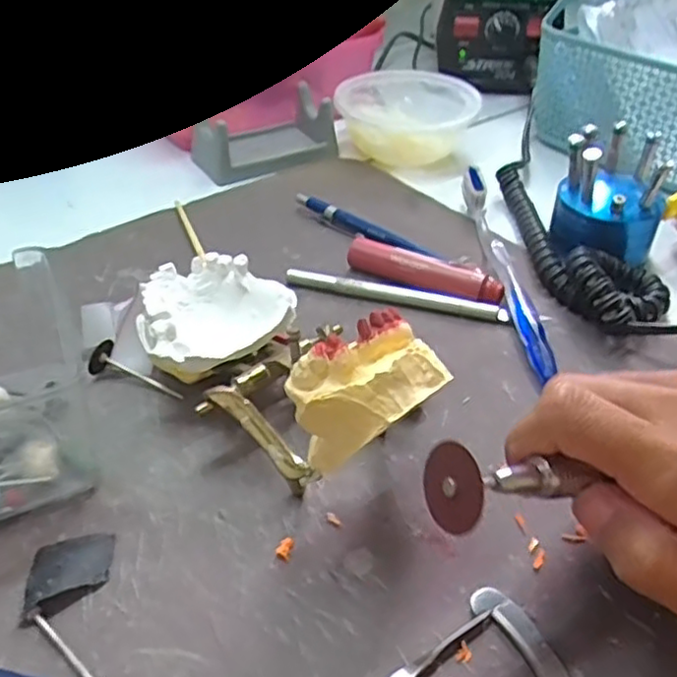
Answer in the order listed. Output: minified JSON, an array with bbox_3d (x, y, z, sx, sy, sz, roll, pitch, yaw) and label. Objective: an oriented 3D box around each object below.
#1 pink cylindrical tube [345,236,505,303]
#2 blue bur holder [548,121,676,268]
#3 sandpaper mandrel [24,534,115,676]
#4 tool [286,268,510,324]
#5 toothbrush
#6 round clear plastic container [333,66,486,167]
[{"bbox_3d":[0.045,-0.036,0.377,0.088,0.019,0.014,23,45,23],"label":"pink cylindrical tube"},{"bbox_3d":[0.158,-0.083,0.399,0.057,0.067,0.052,21,44,21],"label":"blue bur holder"},{"bbox_3d":[-0.092,0.090,0.234,0.027,0.007,0.055,-6,41,-9],"label":"sandpaper mandrel"},{"bbox_3d":[0.030,-0.023,0.369,0.118,0.010,0.008,11,42,11],"label":"tool"},{"bbox_3d":[0.091,-0.042,0.383,0.013,0.022,0.176,-3,41,-5],"label":"toothbrush"},{"bbox_3d":[0.049,-0.167,0.519,0.097,0.041,0.104,1,41,-1],"label":"round clear plastic container"}]

